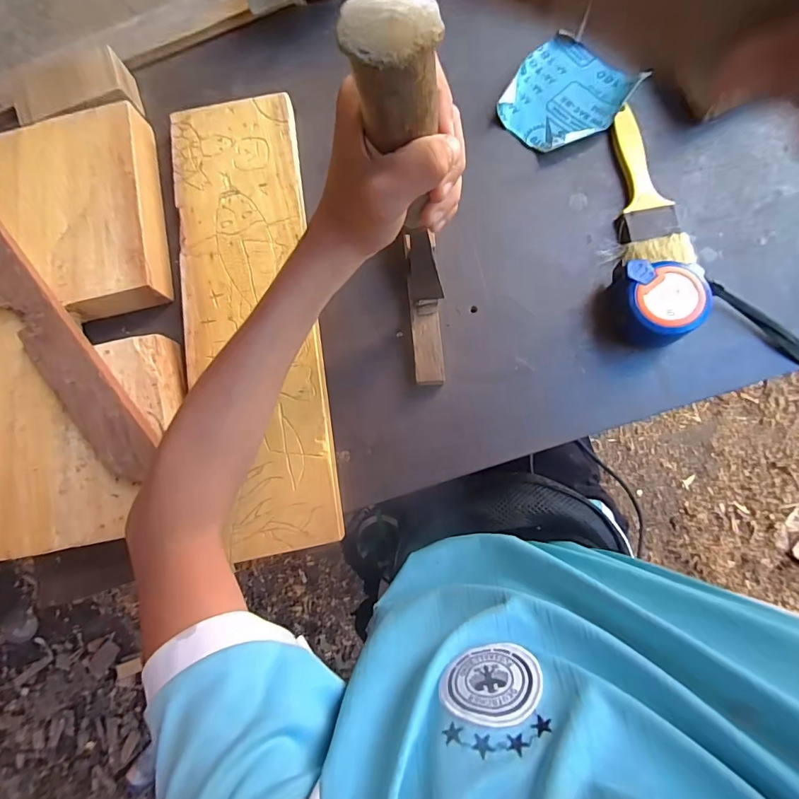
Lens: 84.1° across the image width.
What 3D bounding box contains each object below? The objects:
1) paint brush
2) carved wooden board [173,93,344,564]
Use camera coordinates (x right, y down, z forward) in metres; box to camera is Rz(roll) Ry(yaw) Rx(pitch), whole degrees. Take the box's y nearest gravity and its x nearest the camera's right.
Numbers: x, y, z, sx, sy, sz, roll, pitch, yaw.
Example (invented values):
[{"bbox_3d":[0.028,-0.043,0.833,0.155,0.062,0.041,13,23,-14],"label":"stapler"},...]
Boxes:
[{"bbox_3d":[0.214,-0.185,0.381,0.054,0.020,0.148,-3,85,5],"label":"paint brush"},{"bbox_3d":[-0.130,-0.077,0.387,0.115,0.031,0.405,-9,84,4],"label":"carved wooden board"}]

